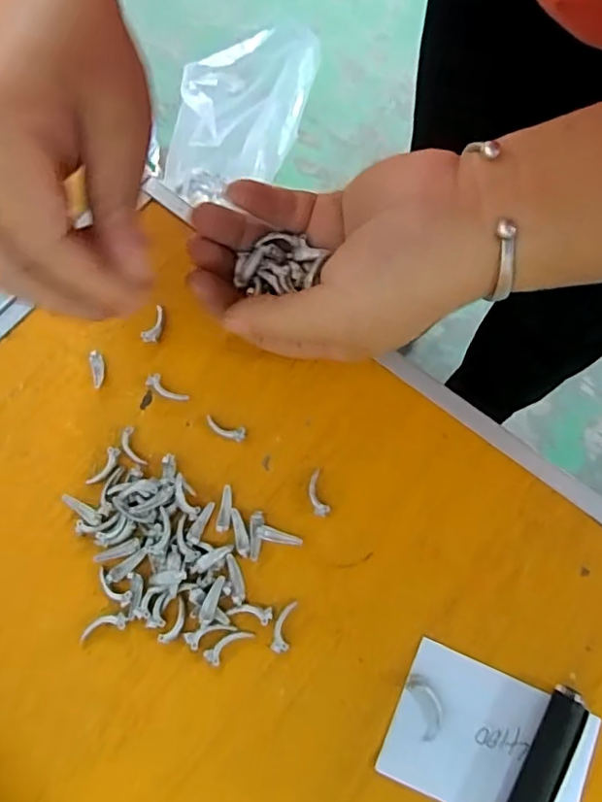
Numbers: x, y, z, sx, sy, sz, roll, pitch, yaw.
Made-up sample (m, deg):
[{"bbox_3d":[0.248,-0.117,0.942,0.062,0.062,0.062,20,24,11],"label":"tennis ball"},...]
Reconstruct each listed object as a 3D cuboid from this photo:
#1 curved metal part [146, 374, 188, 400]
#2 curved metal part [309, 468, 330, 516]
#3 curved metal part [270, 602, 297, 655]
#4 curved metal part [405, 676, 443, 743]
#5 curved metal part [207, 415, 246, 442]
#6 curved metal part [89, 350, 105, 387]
[{"bbox_3d":[-0.063,-0.005,0.265,0.021,0.005,0.007,34,76,12],"label":"curved metal part"},{"bbox_3d":[0.007,0.041,0.248,0.007,0.005,0.020,-15,72,-3],"label":"curved metal part"},{"bbox_3d":[-0.007,0.093,0.233,0.007,0.004,0.020,11,73,6],"label":"curved metal part"},{"bbox_3d":[0.050,0.120,0.221,0.010,0.004,0.022,-17,72,-4],"label":"curved metal part"},{"bbox_3d":[-0.035,0.013,0.258,0.020,0.005,0.008,17,73,7],"label":"curved metal part"},{"bbox_3d":[-0.097,-0.015,0.268,0.006,0.007,0.018,-8,72,-1],"label":"curved metal part"}]

